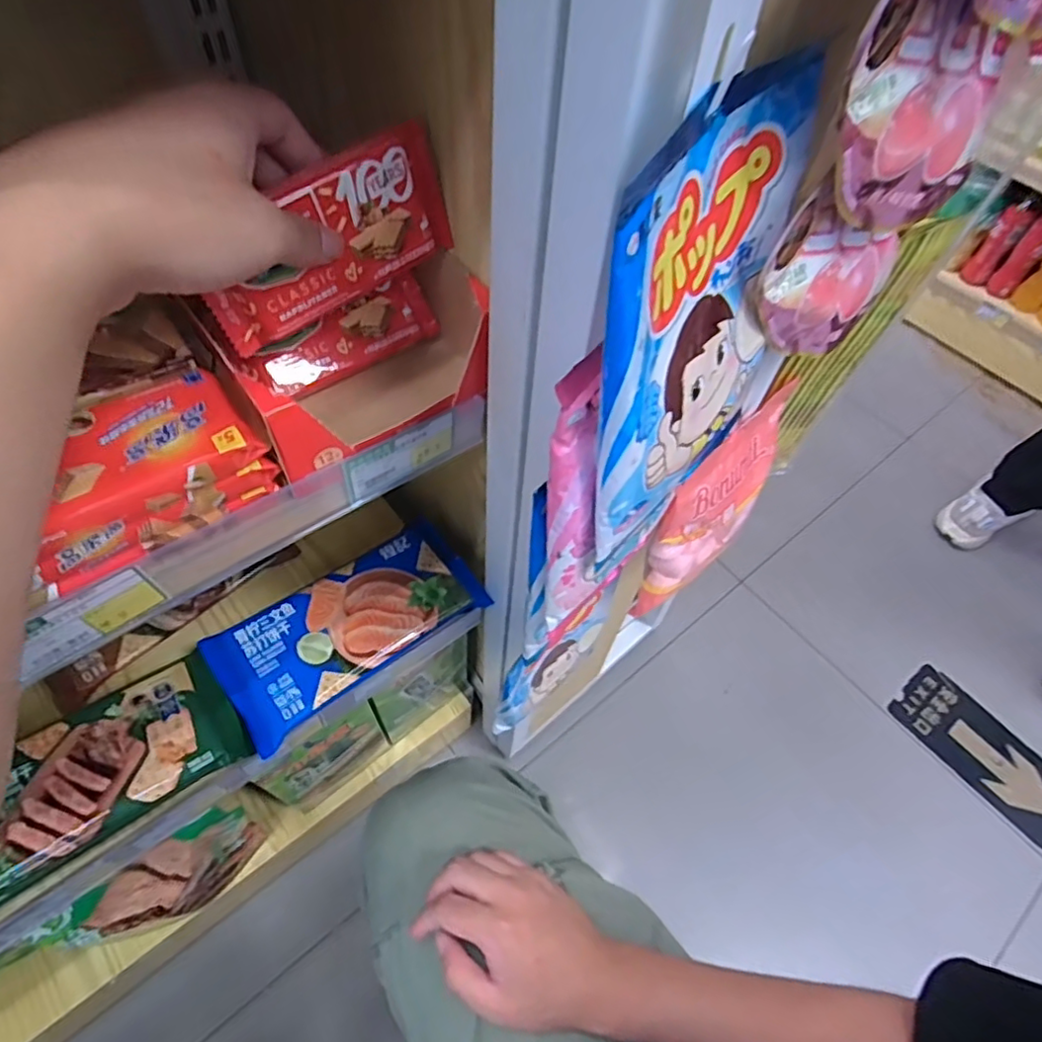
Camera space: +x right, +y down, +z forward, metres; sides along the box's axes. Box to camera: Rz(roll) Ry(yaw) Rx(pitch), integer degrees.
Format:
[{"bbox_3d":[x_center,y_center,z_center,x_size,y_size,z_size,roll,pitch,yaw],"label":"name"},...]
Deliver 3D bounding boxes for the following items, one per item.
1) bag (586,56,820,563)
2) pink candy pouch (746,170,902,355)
[{"bbox_3d":[0.076,-0.080,0.261,0.047,0.157,0.151,38,62,20],"label":"bag"},{"bbox_3d":[0.151,-0.116,0.304,0.120,0.066,0.018,-2,35,-42],"label":"pink candy pouch"}]

